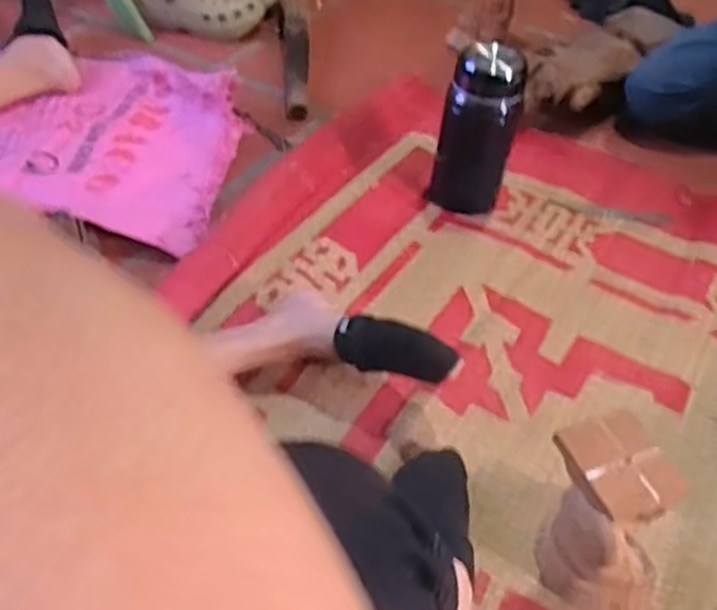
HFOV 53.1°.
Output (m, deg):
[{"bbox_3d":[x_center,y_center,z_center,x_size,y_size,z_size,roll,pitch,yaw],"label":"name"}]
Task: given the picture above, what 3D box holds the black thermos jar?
[{"bbox_3d":[0.157,-0.235,0.936,0.094,0.225,0.083,14,48,9],"label":"black thermos jar"}]

